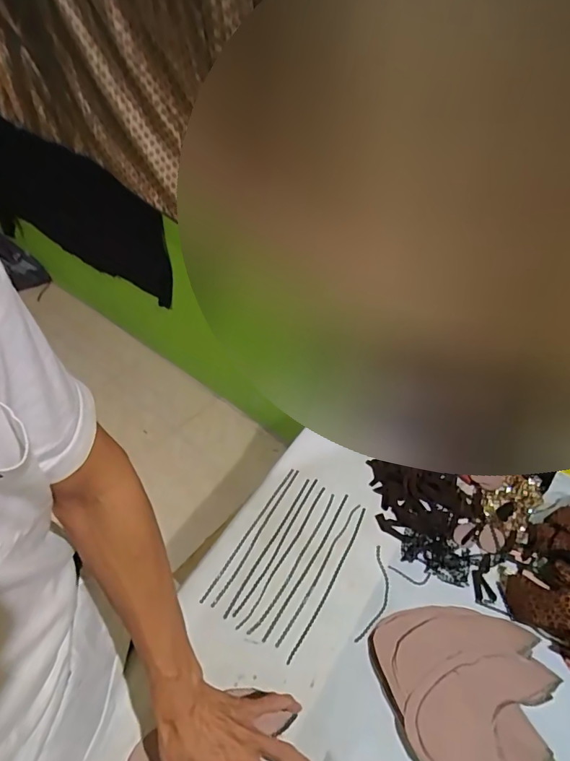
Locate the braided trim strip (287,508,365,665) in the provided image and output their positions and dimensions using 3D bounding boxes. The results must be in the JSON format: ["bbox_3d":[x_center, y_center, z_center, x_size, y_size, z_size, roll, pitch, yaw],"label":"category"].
[{"bbox_3d":[0.065,0.278,0.613,0.010,0.008,0.235,25,51,19],"label":"braided trim strip"}]

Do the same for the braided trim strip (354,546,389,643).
[{"bbox_3d":[0.126,0.295,0.601,0.030,0.005,0.131,17,48,12],"label":"braided trim strip"}]

